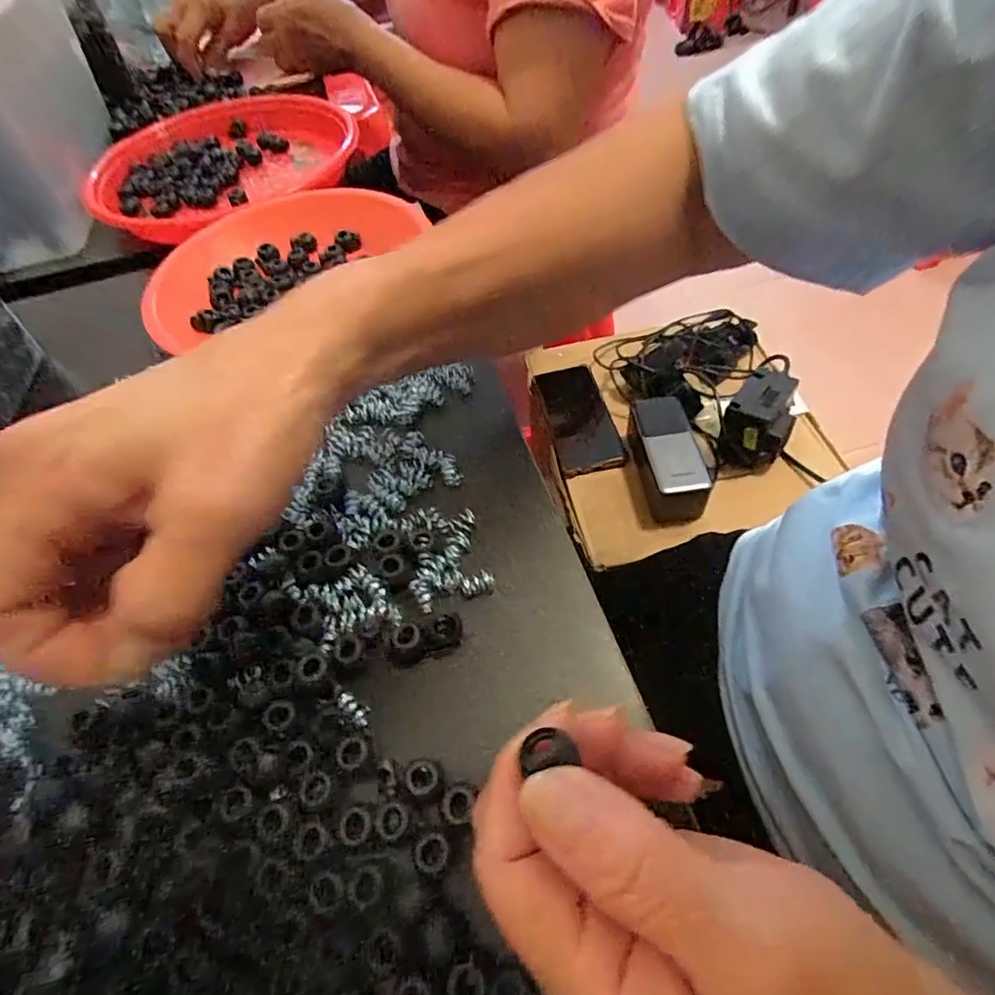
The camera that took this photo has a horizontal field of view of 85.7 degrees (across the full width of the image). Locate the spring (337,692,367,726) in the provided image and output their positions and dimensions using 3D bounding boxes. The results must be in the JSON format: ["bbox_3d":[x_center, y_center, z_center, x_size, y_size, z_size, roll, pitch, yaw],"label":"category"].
[{"bbox_3d":[-0.058,0.084,0.214,0.006,0.004,0.015,-41,62,-20],"label":"spring"}]

